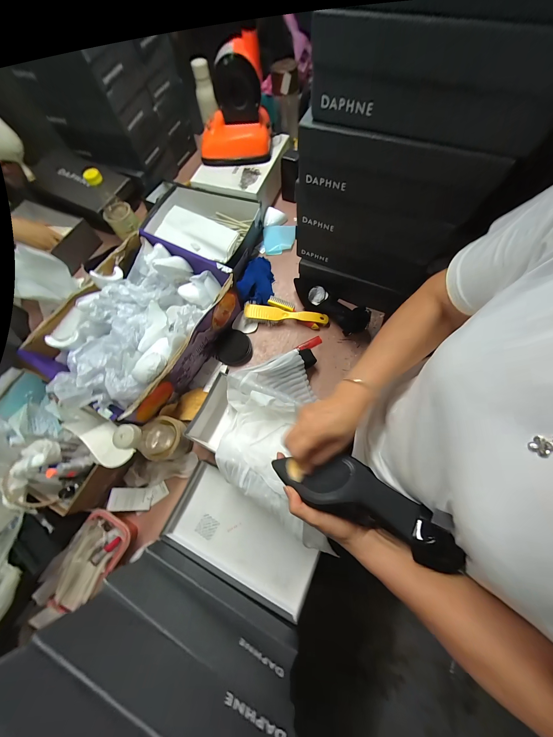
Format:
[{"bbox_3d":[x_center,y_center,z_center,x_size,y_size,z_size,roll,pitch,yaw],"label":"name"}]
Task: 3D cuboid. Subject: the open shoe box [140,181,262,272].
[{"bbox_3d":[-0.240,-0.463,0.753,0.384,0.090,0.213,24,73,10],"label":"open shoe box"}]

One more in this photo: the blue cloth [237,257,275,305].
[{"bbox_3d":[-0.059,-0.265,0.690,0.094,0.046,0.163,-2,70,2],"label":"blue cloth"}]

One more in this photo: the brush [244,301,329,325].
[{"bbox_3d":[0.025,-0.141,0.643,0.221,0.040,0.044,8,71,5],"label":"brush"}]

